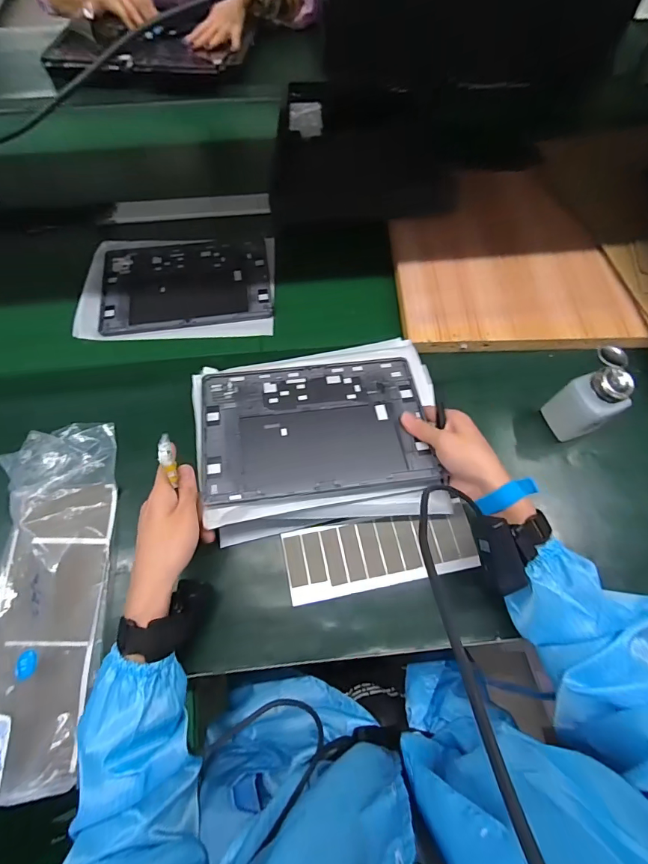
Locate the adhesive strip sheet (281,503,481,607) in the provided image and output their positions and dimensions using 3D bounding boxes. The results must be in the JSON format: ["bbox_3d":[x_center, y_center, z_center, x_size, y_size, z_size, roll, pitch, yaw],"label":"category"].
[{"bbox_3d":[0.066,0.137,0.482,0.217,0.008,0.079,-11,67,-6],"label":"adhesive strip sheet"}]

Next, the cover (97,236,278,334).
[{"bbox_3d":[-0.213,-0.234,0.651,0.252,0.008,0.176,-9,65,-5],"label":"cover"}]

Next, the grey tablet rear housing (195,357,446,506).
[{"bbox_3d":[-0.010,-0.009,0.477,0.249,0.006,0.170,-6,60,-7],"label":"grey tablet rear housing"}]

